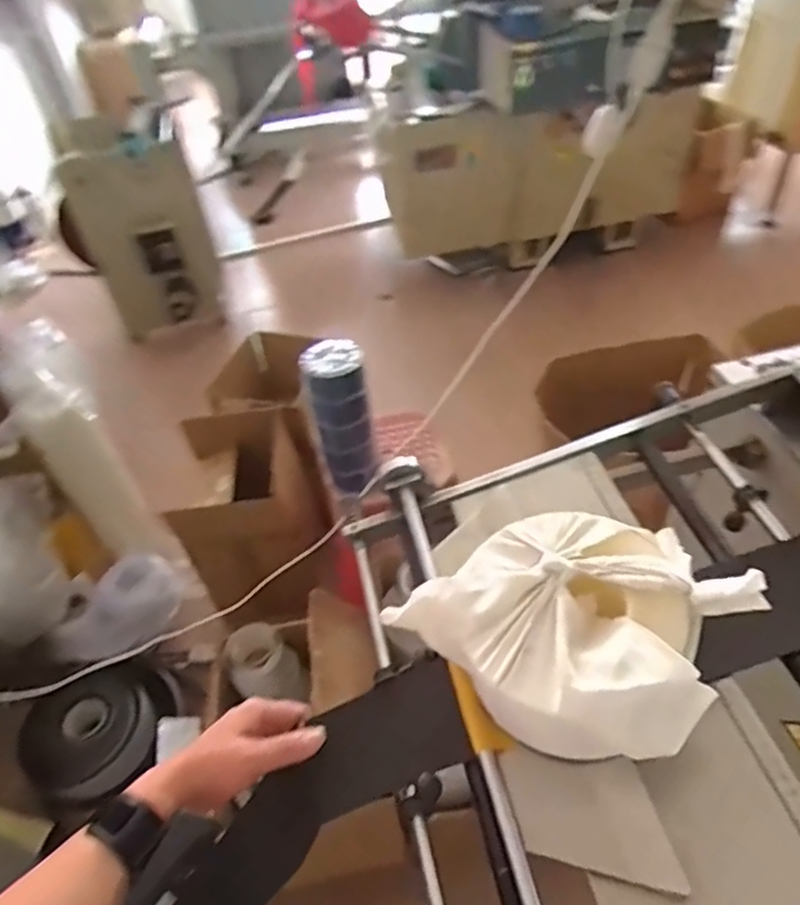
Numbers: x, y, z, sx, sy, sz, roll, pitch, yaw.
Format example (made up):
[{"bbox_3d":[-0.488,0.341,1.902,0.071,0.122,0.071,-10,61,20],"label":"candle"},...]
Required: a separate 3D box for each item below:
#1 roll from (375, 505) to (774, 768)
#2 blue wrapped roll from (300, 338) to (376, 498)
[{"bbox_3d":[0.125,0.128,0.450,0.177,0.108,0.173,-4,45,4],"label":"roll"},{"bbox_3d":[-0.109,-0.066,1.251,0.105,0.307,0.104,-4,45,4],"label":"blue wrapped roll"}]

